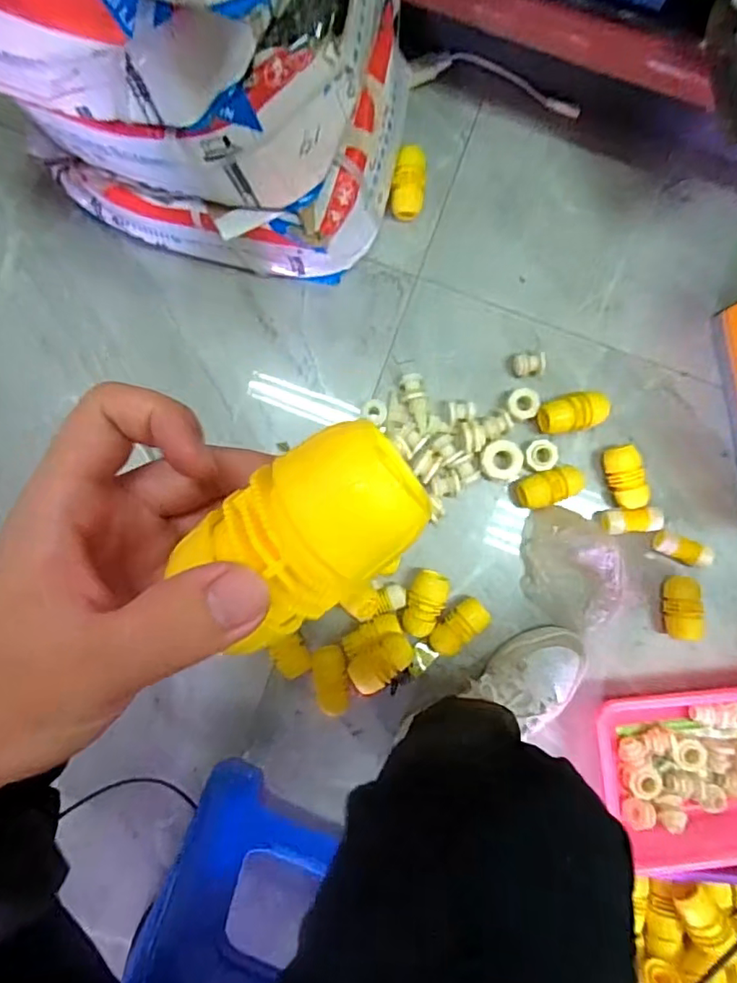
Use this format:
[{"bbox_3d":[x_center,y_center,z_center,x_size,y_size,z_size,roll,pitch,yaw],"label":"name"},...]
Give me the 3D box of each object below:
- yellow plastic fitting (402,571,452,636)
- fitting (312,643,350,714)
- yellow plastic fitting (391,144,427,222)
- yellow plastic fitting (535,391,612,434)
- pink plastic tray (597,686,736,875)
[{"bbox_3d":[0.074,0.145,0.713,0.052,0.037,0.085,10,88,1],"label":"yellow plastic fitting"},{"bbox_3d":[-0.047,0.246,0.708,0.041,0.030,0.096,-9,88,0],"label":"fitting"},{"bbox_3d":[0.053,-0.400,0.709,0.043,0.042,0.086,10,91,0],"label":"yellow plastic fitting"},{"bbox_3d":[0.263,-0.100,0.705,0.089,0.043,0.051,-12,88,0],"label":"yellow plastic fitting"},{"bbox_3d":[0.428,0.360,0.691,0.281,0.069,0.218,-5,88,0],"label":"pink plastic tray"}]

